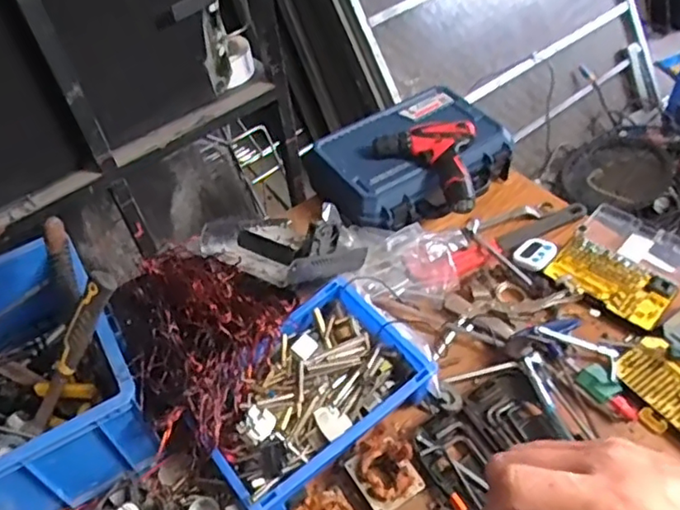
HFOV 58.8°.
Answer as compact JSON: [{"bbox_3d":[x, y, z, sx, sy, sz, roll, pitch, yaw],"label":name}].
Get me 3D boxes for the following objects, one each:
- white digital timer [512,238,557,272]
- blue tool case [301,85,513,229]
[{"bbox_3d":[0.341,-0.002,1.065,0.066,0.022,0.062,-43,44,-19],"label":"white digital timer"},{"bbox_3d":[0.136,-0.188,1.173,0.365,0.094,0.285,-33,52,-22],"label":"blue tool case"}]

